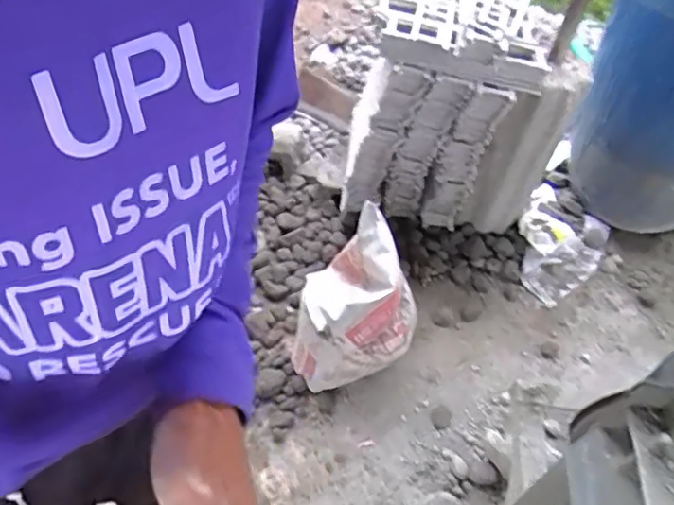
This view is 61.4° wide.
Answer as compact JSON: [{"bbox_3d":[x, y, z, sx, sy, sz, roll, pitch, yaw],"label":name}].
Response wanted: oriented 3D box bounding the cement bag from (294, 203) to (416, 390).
[{"bbox_3d":[0.073,0.133,1.309,0.201,0.334,0.265,25,52,15],"label":"cement bag"}]

